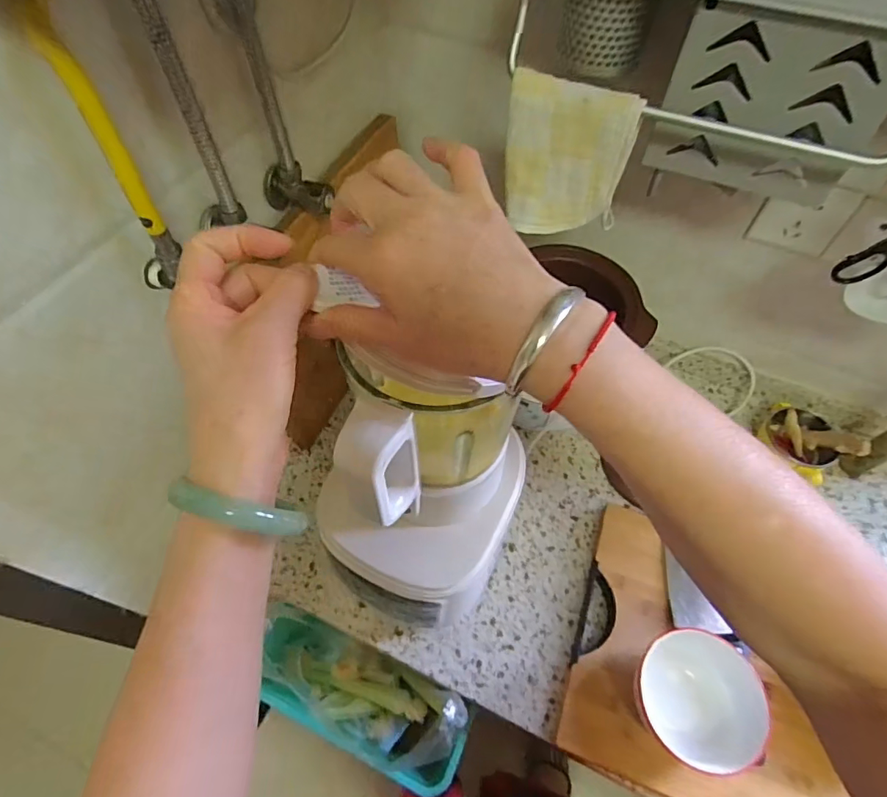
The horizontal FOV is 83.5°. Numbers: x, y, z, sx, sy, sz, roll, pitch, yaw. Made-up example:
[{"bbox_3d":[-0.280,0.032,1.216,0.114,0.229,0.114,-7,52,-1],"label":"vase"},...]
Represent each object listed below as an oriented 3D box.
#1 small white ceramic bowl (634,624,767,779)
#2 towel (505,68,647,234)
[{"bbox_3d":[0.267,0.313,0.520,0.114,0.083,0.124,-13,58,-8],"label":"small white ceramic bowl"},{"bbox_3d":[0.119,-0.234,0.493,0.117,0.139,0.035,13,58,8],"label":"towel"}]

